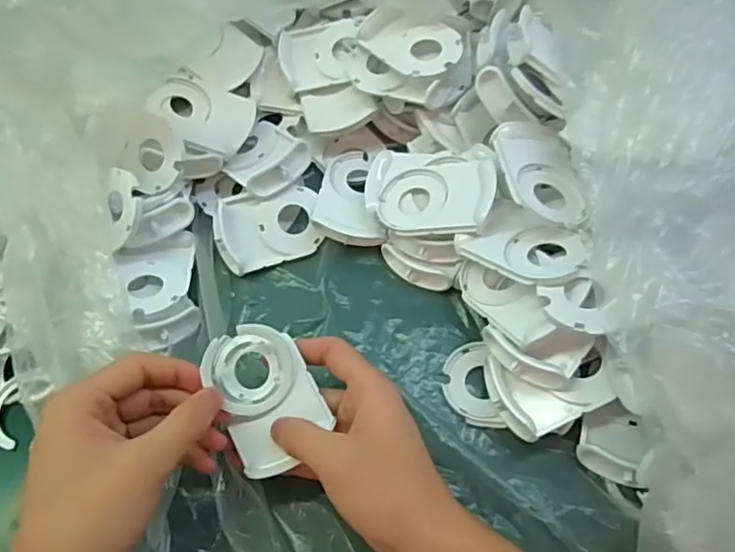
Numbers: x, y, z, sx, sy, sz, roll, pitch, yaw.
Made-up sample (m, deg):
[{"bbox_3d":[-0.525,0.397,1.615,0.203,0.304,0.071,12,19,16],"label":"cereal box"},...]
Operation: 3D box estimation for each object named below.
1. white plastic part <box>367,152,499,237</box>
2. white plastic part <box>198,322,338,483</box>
[{"bbox_3d":[0.045,-0.061,0.404,0.094,0.015,0.074,-1,63,28],"label":"white plastic part"},{"bbox_3d":[-0.058,0.067,0.319,0.055,0.020,0.080,-25,79,4],"label":"white plastic part"}]

